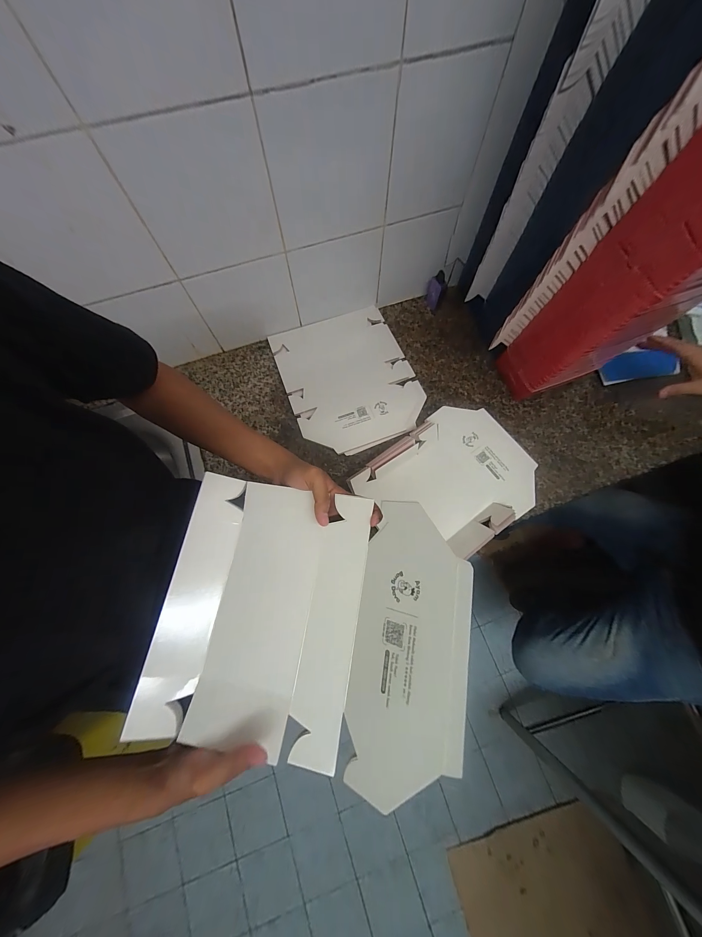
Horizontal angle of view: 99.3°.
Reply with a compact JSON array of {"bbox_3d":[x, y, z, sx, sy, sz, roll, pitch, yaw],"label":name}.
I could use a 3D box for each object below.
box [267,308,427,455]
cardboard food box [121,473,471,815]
[{"bbox_3d":[-0.004,-0.209,0.705,0.288,0.014,0.343,-20,75,-6],"label":"box"},{"bbox_3d":[-0.056,0.159,0.321,0.317,0.106,0.275,9,74,3],"label":"cardboard food box"}]

